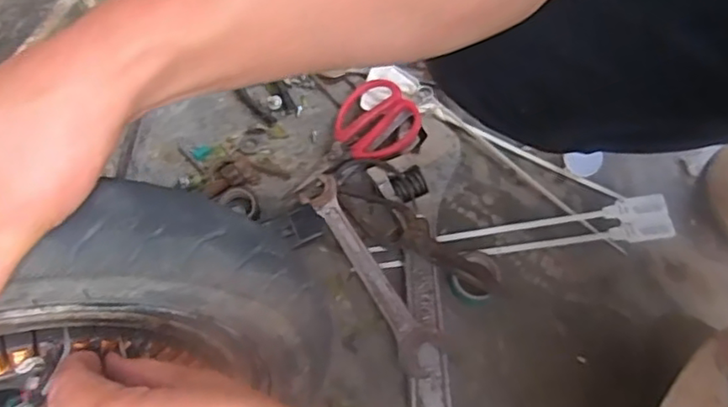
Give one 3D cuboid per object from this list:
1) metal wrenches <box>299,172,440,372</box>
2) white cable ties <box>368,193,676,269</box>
[{"bbox_3d":[0.003,0.058,0.578,0.036,0.022,0.210,-27,69,-14],"label":"metal wrenches"},{"bbox_3d":[0.161,0.032,0.614,0.299,0.012,0.042,-8,65,-6],"label":"white cable ties"}]

